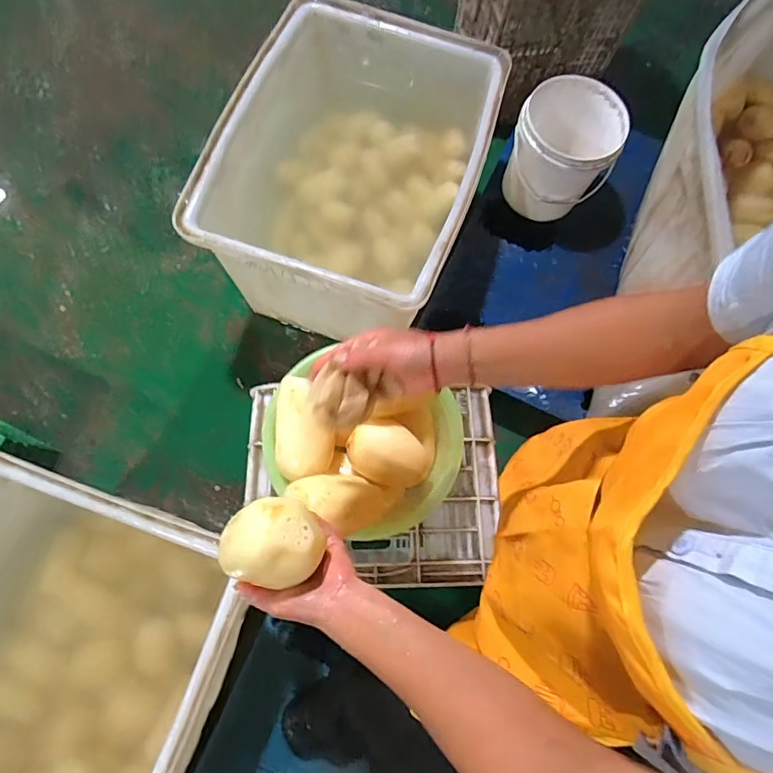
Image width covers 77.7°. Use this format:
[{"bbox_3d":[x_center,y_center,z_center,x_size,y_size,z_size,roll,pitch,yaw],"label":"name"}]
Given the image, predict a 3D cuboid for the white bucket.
[{"bbox_3d":[0.491,-0.649,1.361,0.267,0.295,0.269,1,74,-2],"label":"white bucket"}]

